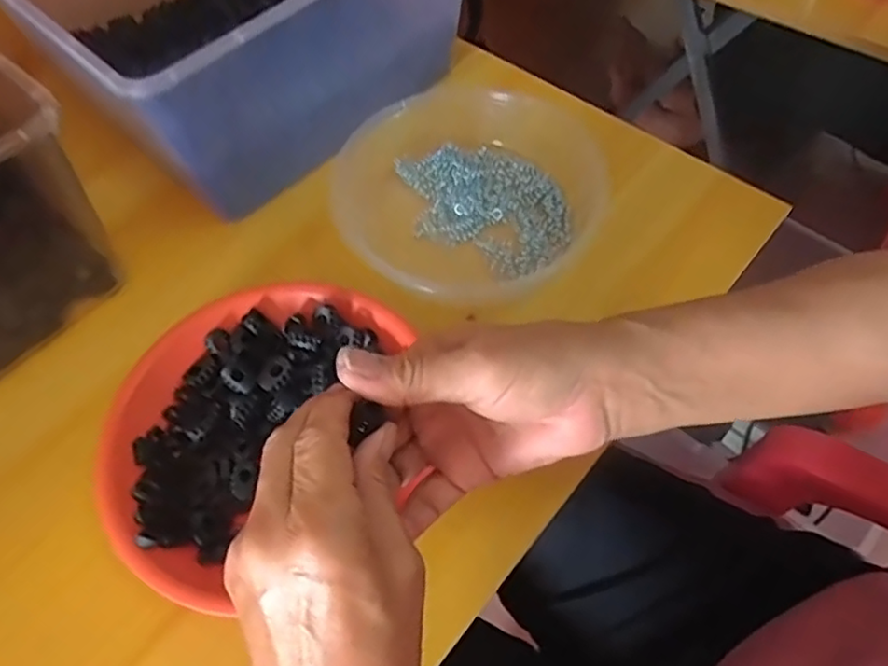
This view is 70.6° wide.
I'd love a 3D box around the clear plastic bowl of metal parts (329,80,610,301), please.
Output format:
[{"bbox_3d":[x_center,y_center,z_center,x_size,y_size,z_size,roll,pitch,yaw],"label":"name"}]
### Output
[{"bbox_3d":[0.018,-0.105,0.455,0.179,0.047,0.170,29,64,18],"label":"clear plastic bowl of metal parts"}]

